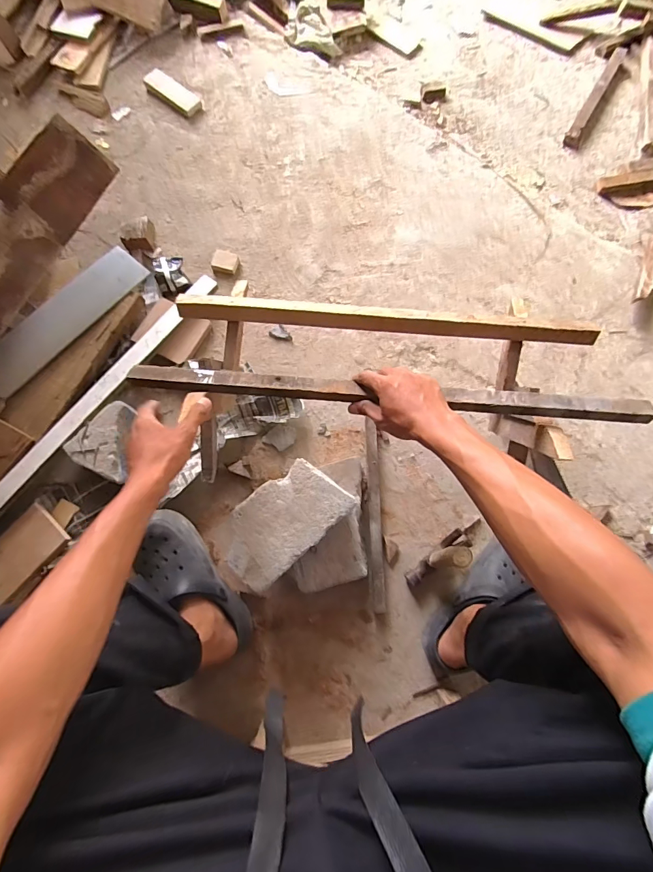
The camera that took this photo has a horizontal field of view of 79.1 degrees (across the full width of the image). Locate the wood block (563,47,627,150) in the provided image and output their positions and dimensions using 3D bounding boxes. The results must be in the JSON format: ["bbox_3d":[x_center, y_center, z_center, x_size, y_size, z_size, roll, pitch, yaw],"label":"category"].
[{"bbox_3d":[0.707,-0.884,1.024,0.047,0.030,0.377,31,77,7],"label":"wood block"}]

